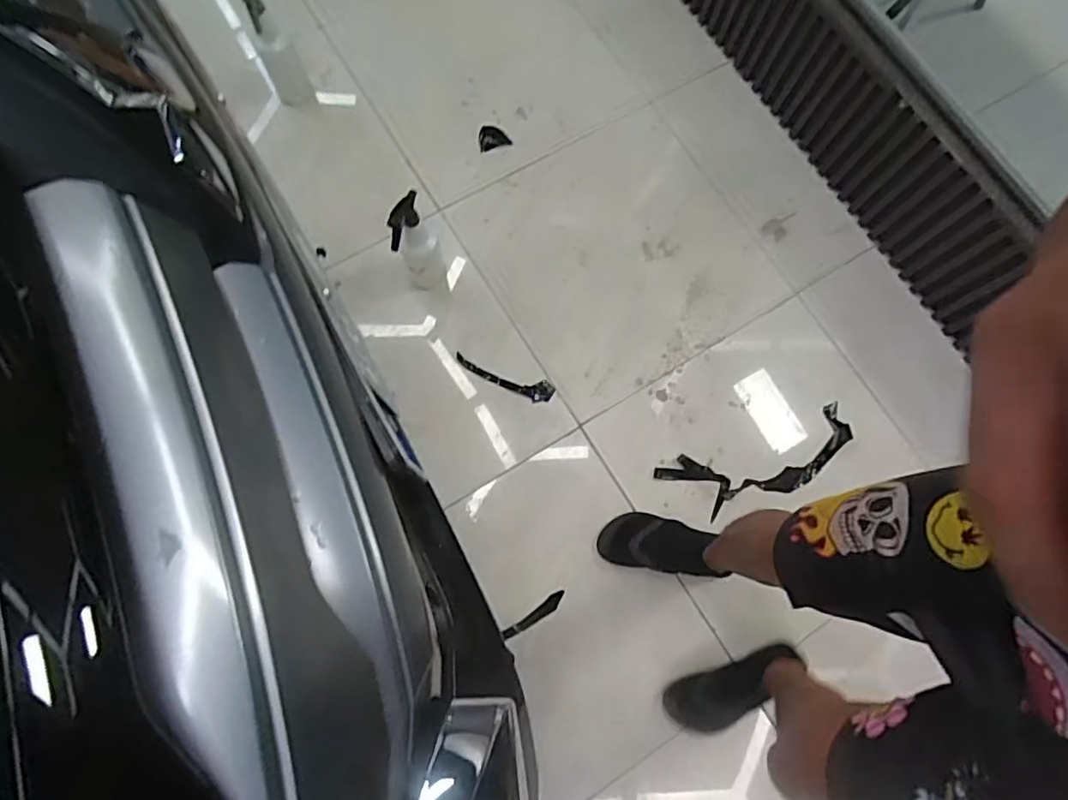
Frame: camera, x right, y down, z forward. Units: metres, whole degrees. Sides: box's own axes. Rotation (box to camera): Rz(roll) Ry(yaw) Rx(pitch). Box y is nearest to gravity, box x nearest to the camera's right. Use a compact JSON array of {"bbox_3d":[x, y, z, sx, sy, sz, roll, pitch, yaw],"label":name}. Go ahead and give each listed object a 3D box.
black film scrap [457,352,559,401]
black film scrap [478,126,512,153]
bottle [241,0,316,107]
[{"bbox_3d":[-0.066,-0.046,1.307,0.223,0.010,0.051,19,75,1],"label":"black film scrap"},{"bbox_3d":[-0.098,-0.643,1.470,0.080,0.015,0.062,-11,76,-4],"label":"black film scrap"},{"bbox_3d":[-0.565,-0.770,1.339,0.090,0.314,0.067,-30,79,-11],"label":"bottle"}]

